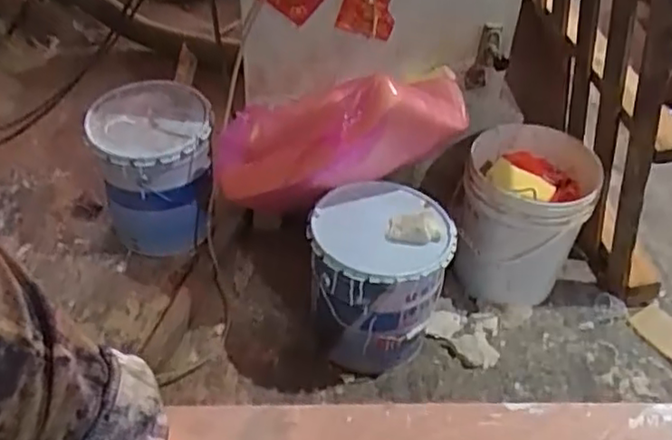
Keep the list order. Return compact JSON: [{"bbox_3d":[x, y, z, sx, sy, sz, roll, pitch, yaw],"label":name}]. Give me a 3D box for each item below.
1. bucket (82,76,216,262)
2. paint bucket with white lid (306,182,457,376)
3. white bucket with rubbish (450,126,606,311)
[{"bbox_3d":[-0.462,-0.127,1.708,0.277,0.351,0.300,2,42,-2],"label":"bucket"},{"bbox_3d":[0.093,0.132,1.474,0.294,0.335,0.308,14,43,12],"label":"paint bucket with white lid"},{"bbox_3d":[0.440,0.009,1.598,0.285,0.377,0.282,2,42,-2],"label":"white bucket with rubbish"}]

